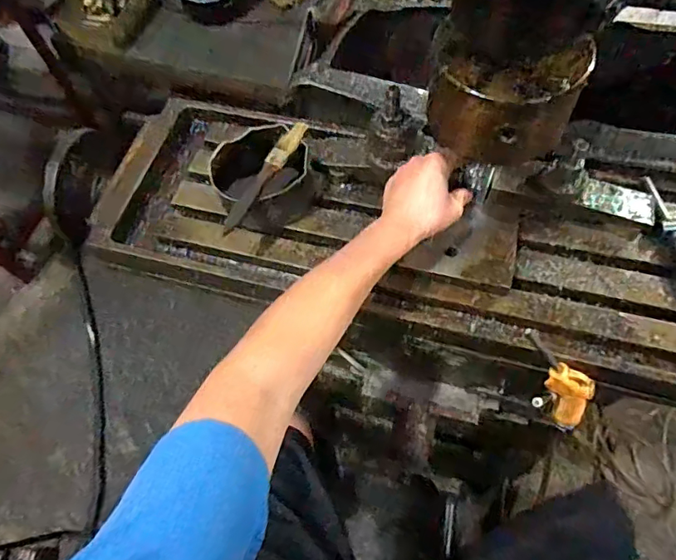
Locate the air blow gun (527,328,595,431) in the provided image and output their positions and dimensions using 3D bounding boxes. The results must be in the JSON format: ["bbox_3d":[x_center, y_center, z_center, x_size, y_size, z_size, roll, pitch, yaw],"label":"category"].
[{"bbox_3d":[0.234,0.109,0.527,0.049,0.204,0.024,13,62,36],"label":"air blow gun"}]

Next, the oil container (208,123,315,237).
[{"bbox_3d":[-0.082,-0.113,0.575,0.102,0.066,0.103,-1,63,3],"label":"oil container"}]

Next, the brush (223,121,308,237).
[{"bbox_3d":[-0.076,-0.112,0.549,0.019,0.021,0.153,27,67,16],"label":"brush"}]

